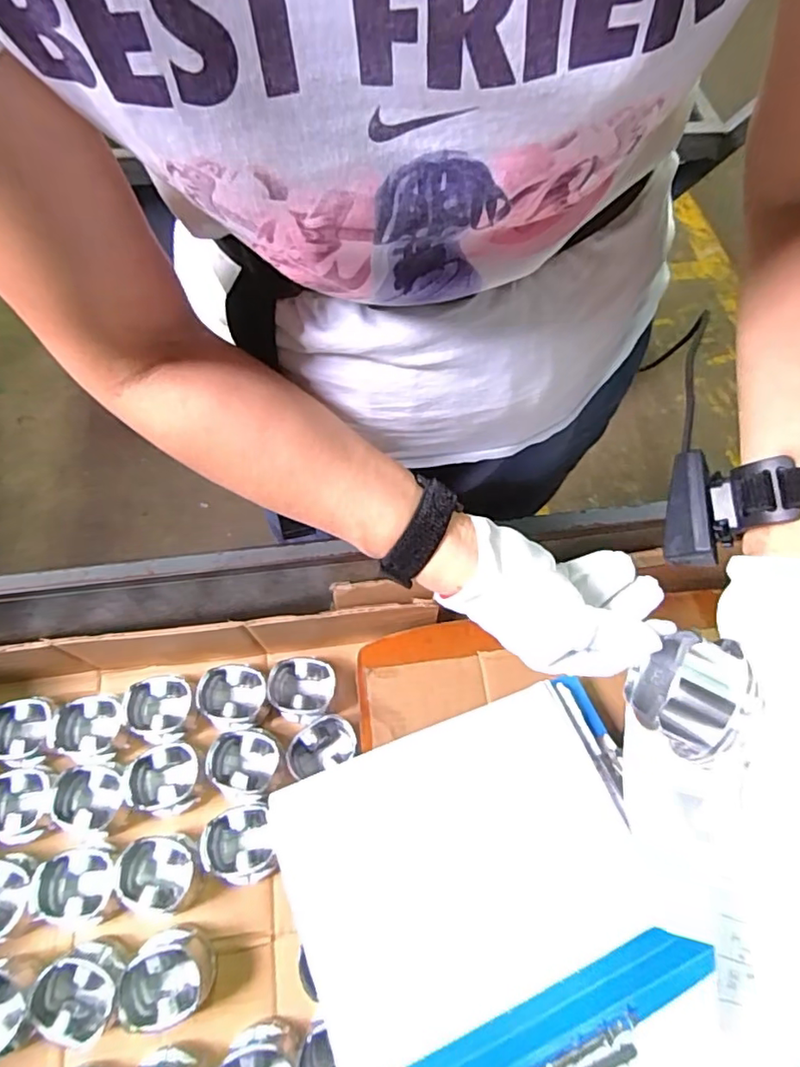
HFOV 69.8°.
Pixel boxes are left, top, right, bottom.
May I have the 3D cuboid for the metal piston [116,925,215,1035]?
[{"bbox_3d":[-0.217,0.414,0.533,0.074,0.038,0.071,1,63,-2],"label":"metal piston"}]

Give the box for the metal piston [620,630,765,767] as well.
[{"bbox_3d":[0.168,0.096,0.341,0.044,0.066,0.064,31,66,13],"label":"metal piston"}]

